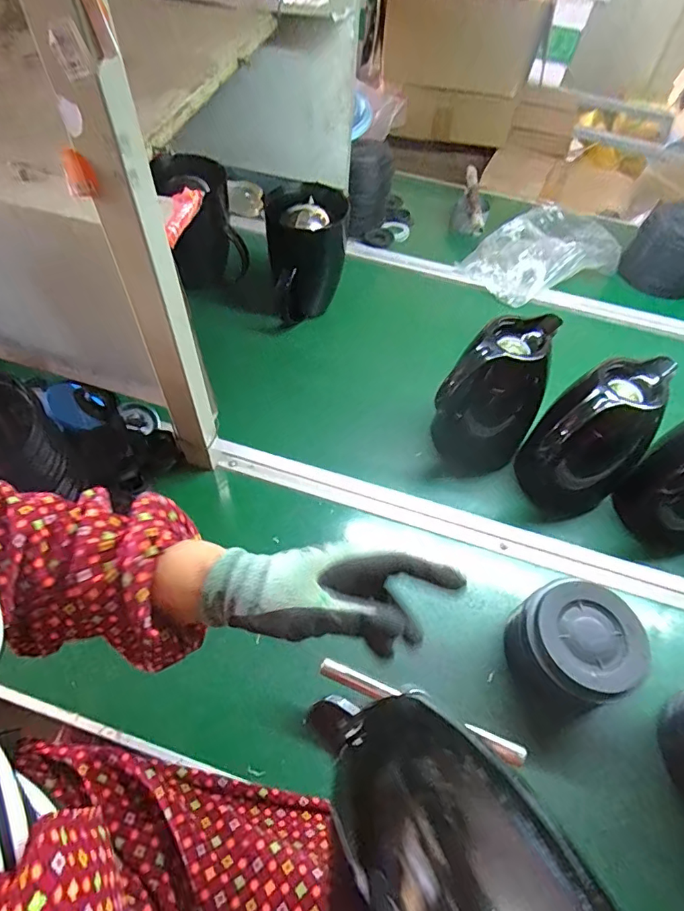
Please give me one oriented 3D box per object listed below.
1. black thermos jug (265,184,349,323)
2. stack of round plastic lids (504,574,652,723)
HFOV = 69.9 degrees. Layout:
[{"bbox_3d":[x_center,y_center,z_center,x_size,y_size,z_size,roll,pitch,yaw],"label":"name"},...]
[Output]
[{"bbox_3d":[-0.056,-0.332,0.806,0.128,0.170,0.124,-5,54,-7],"label":"black thermos jug"},{"bbox_3d":[0.248,0.203,0.524,0.117,0.083,0.124,-11,56,-12],"label":"stack of round plastic lids"}]

